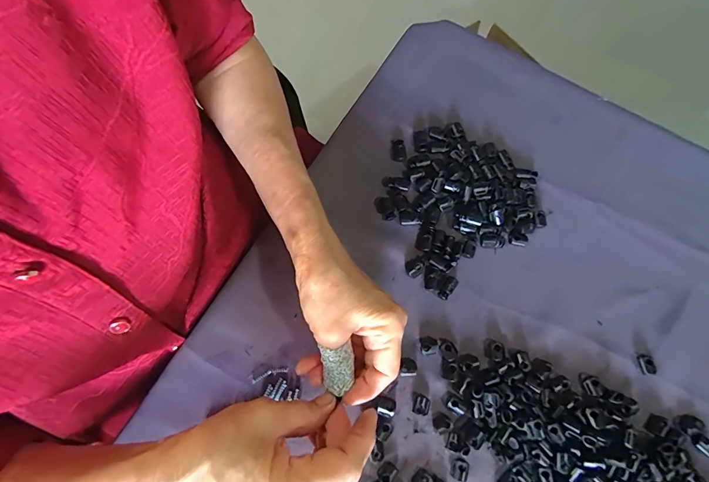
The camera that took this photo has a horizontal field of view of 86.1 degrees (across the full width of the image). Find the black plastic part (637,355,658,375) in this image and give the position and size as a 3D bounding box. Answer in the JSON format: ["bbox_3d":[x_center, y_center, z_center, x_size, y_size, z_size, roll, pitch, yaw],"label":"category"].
[{"bbox_3d":[0.238,0.101,0.308,0.011,0.006,0.015,-3,75,-2],"label":"black plastic part"}]

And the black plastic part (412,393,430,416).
[{"bbox_3d":[0.053,0.131,0.303,0.013,0.005,0.016,10,75,2],"label":"black plastic part"}]

